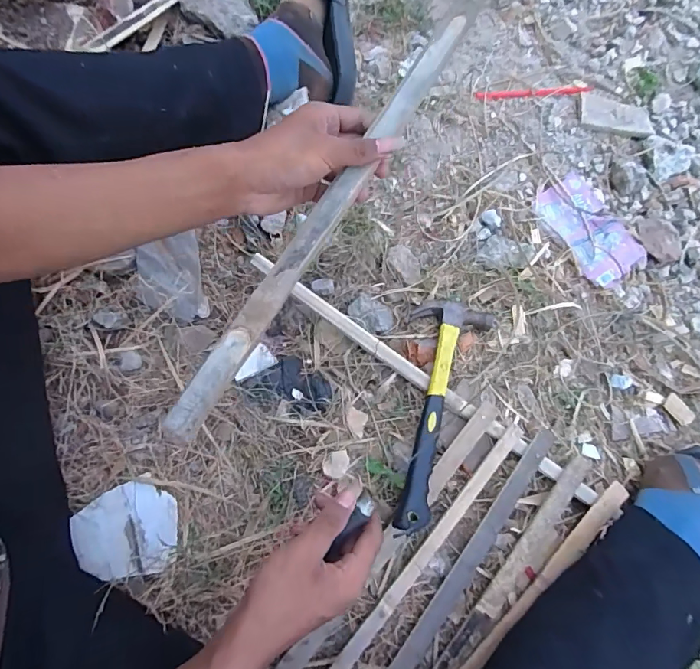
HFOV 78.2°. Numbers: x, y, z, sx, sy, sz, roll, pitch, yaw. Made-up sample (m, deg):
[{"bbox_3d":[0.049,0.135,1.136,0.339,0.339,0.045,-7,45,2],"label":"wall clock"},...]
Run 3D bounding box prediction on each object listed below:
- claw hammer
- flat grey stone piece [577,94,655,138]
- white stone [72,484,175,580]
[{"bbox_3d":[0.094,0.079,0.474,0.089,0.024,0.267,17,63,4],"label":"claw hammer"},{"bbox_3d":[0.406,-0.335,0.660,0.113,0.007,0.057,13,76,3],"label":"flat grey stone piece"},{"bbox_3d":[-0.232,0.203,0.448,0.103,0.024,0.085,-8,76,-3],"label":"white stone"}]

